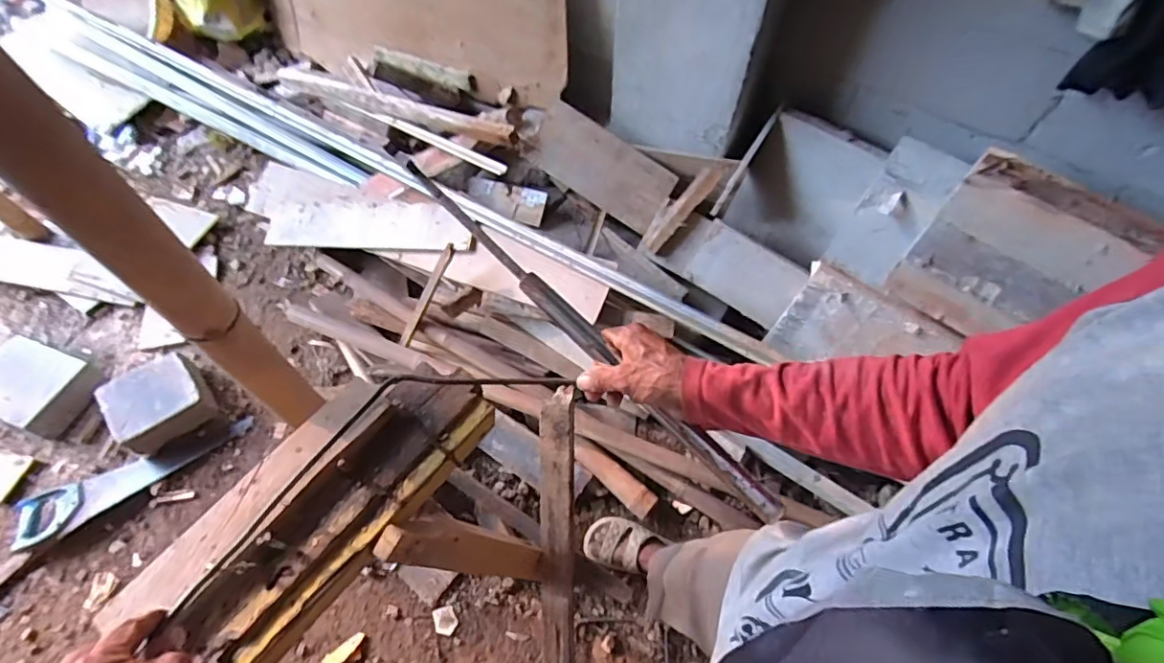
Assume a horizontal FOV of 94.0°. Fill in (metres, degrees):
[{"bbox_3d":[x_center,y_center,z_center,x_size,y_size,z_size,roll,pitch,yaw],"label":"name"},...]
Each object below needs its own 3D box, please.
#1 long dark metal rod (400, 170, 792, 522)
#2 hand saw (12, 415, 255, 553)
[{"bbox_3d":[-0.001,0.000,0.567,0.523,0.023,0.025,43,68,9],"label":"long dark metal rod"},{"bbox_3d":[-1.125,0.372,1.368,0.534,0.043,0.145,-25,63,-14],"label":"hand saw"}]

